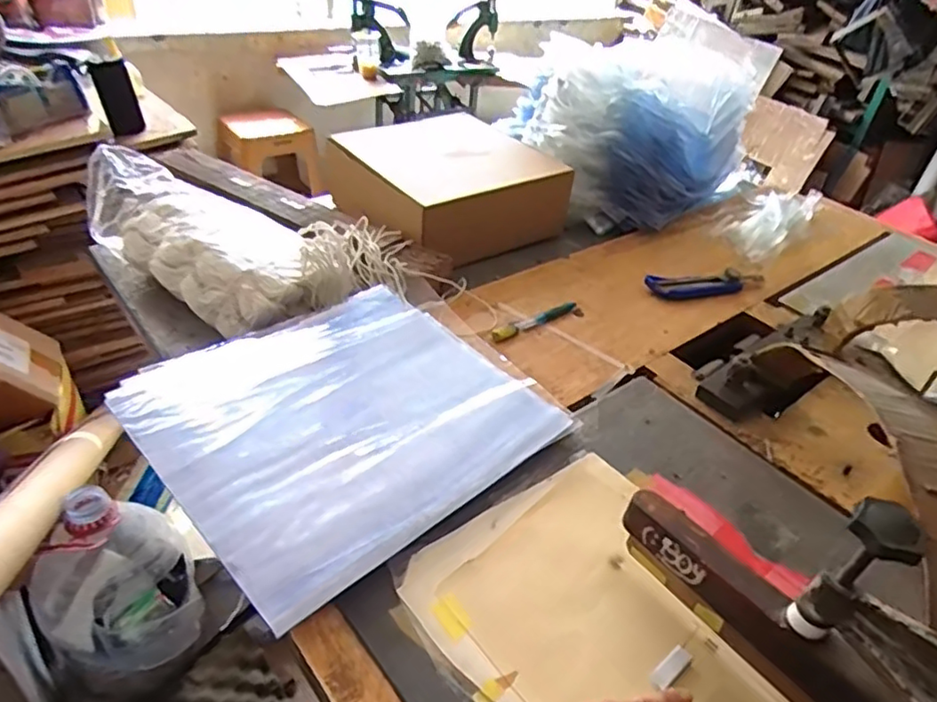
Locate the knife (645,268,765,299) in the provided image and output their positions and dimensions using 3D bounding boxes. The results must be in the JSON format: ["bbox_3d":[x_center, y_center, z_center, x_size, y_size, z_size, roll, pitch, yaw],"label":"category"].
[{"bbox_3d":[0.323,-0.088,0.843,0.184,0.023,0.039,-6,40,-17],"label":"knife"}]

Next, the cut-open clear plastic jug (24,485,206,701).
[{"bbox_3d":[-0.580,0.368,1.027,0.236,0.266,0.241,-21,46,-31],"label":"cut-open clear plastic jug"}]

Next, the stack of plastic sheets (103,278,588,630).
[{"bbox_3d":[-0.108,0.051,0.565,0.306,0.016,0.286,-27,50,-36],"label":"stack of plastic sheets"}]

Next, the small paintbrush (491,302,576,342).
[{"bbox_3d":[0.075,-0.035,0.733,0.121,0.009,0.017,-22,46,-32],"label":"small paintbrush"}]

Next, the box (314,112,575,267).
[{"bbox_3d":[-0.025,-0.247,0.917,0.276,0.092,0.272,-21,46,-31],"label":"box"}]

